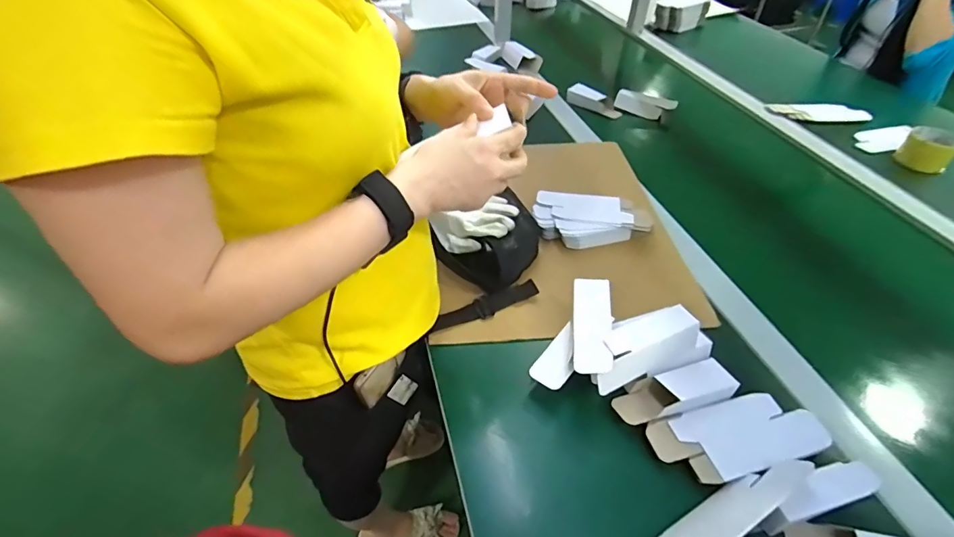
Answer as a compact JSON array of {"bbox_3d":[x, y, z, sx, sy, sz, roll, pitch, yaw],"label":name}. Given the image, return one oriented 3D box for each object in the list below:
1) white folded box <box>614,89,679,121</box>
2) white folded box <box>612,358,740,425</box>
[{"bbox_3d":[0.390,-0.381,1.061,0.140,0.048,0.042,28,49,27],"label":"white folded box"},{"bbox_3d":[0.222,0.135,0.511,0.136,0.031,0.046,-10,44,-11],"label":"white folded box"}]

